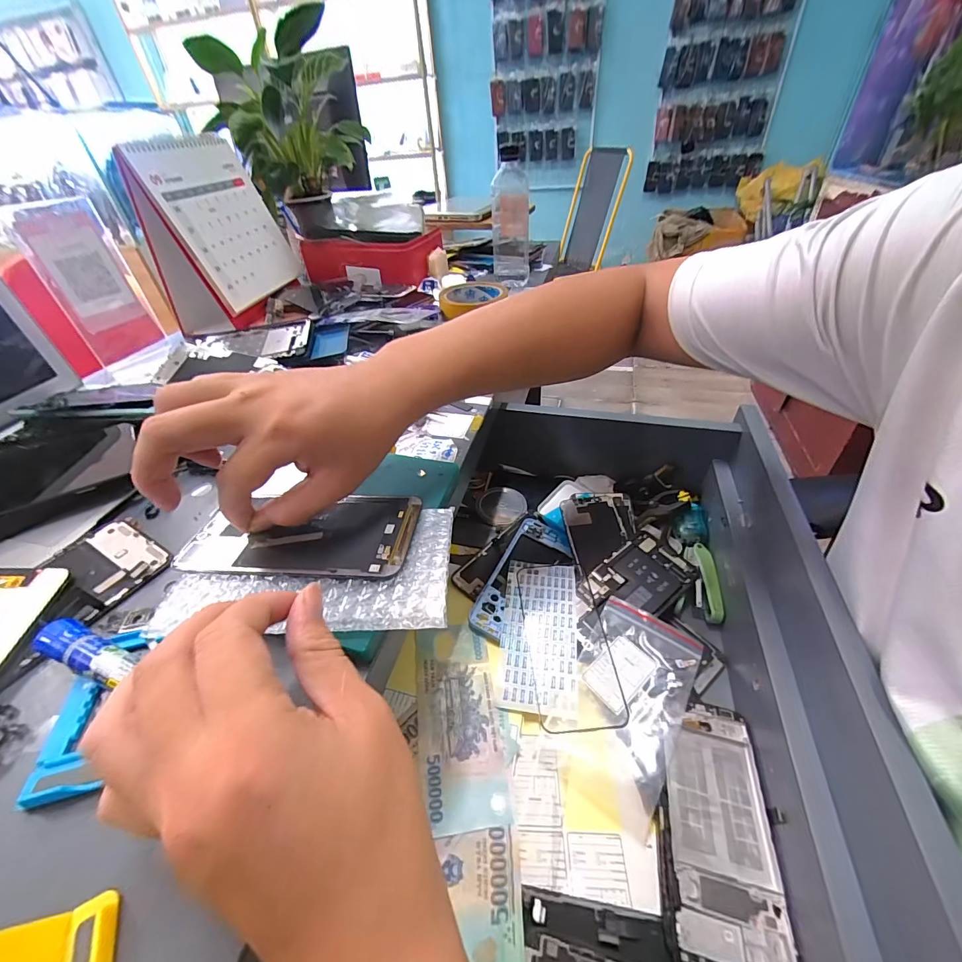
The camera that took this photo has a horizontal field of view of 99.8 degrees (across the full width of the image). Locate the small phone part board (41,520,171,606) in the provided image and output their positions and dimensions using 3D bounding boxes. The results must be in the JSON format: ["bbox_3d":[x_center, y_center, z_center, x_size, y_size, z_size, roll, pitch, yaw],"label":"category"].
[{"bbox_3d":[-0.265,0.056,0.291,0.070,0.009,0.048,16,46,22],"label":"small phone part board"}]

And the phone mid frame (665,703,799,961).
[{"bbox_3d":[0.164,0.232,0.281,0.065,0.008,0.146,9,43,11],"label":"phone mid frame"}]

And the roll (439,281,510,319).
[{"bbox_3d":[-0.010,-0.254,0.570,0.085,0.027,0.100,6,42,12],"label":"roll"}]

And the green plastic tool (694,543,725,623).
[{"bbox_3d":[0.239,0.104,0.429,0.015,0.019,0.090,6,43,8],"label":"green plastic tool"}]

